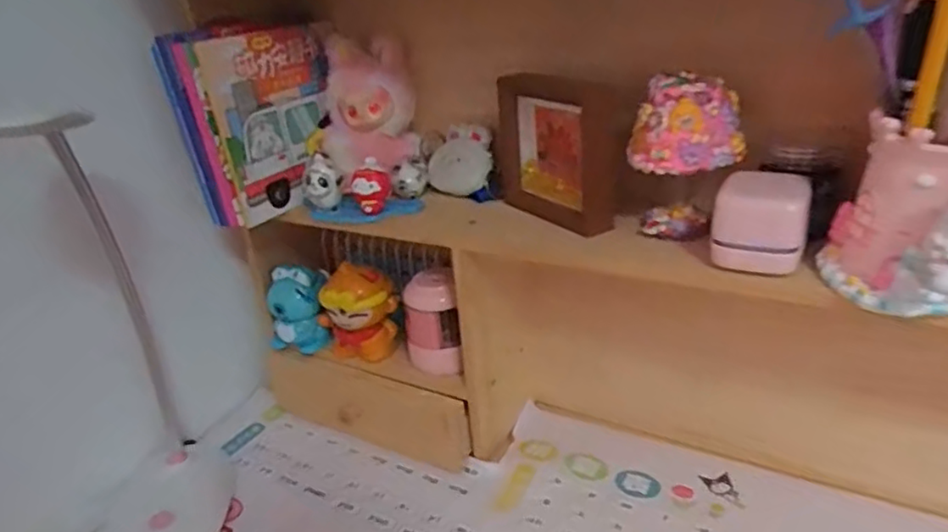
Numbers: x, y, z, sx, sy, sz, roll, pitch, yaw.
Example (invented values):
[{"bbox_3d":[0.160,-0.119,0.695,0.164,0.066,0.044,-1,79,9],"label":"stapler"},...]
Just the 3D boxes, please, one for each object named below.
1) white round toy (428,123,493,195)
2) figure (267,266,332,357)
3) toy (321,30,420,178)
[{"bbox_3d":[-0.014,-0.105,0.638,0.061,0.062,0.059,-3,25,1],"label":"white round toy"},{"bbox_3d":[-0.199,0.049,0.719,0.065,0.090,0.040,-2,24,4],"label":"figure"},{"bbox_3d":[-0.108,-0.162,0.645,0.095,0.130,0.057,-7,24,-9],"label":"toy"}]

